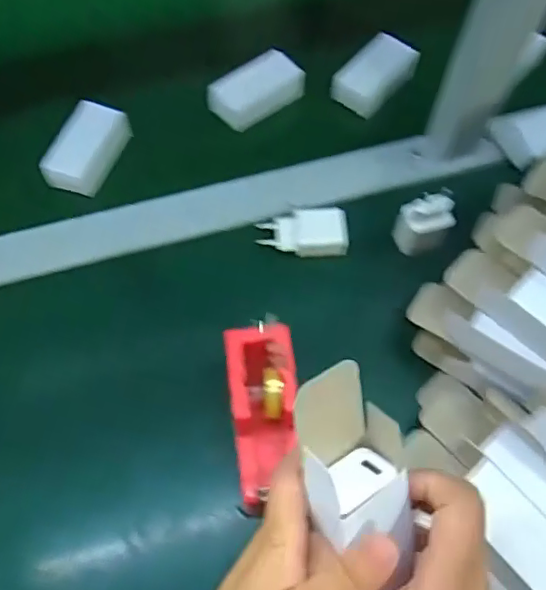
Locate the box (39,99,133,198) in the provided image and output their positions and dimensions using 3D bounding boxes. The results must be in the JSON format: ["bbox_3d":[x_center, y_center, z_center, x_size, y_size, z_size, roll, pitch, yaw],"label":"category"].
[{"bbox_3d":[-0.192,-0.148,0.596,0.050,0.040,0.096,20,68,7],"label":"box"}]

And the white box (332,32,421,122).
[{"bbox_3d":[0.111,-0.240,0.635,0.053,0.037,0.097,39,71,14],"label":"white box"}]

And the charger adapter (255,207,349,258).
[{"bbox_3d":[0.028,-0.060,0.547,0.081,0.021,0.042,-1,67,-2],"label":"charger adapter"}]

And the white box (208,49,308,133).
[{"bbox_3d":[-0.019,-0.219,0.619,0.099,0.036,0.047,-34,72,-15],"label":"white box"}]

